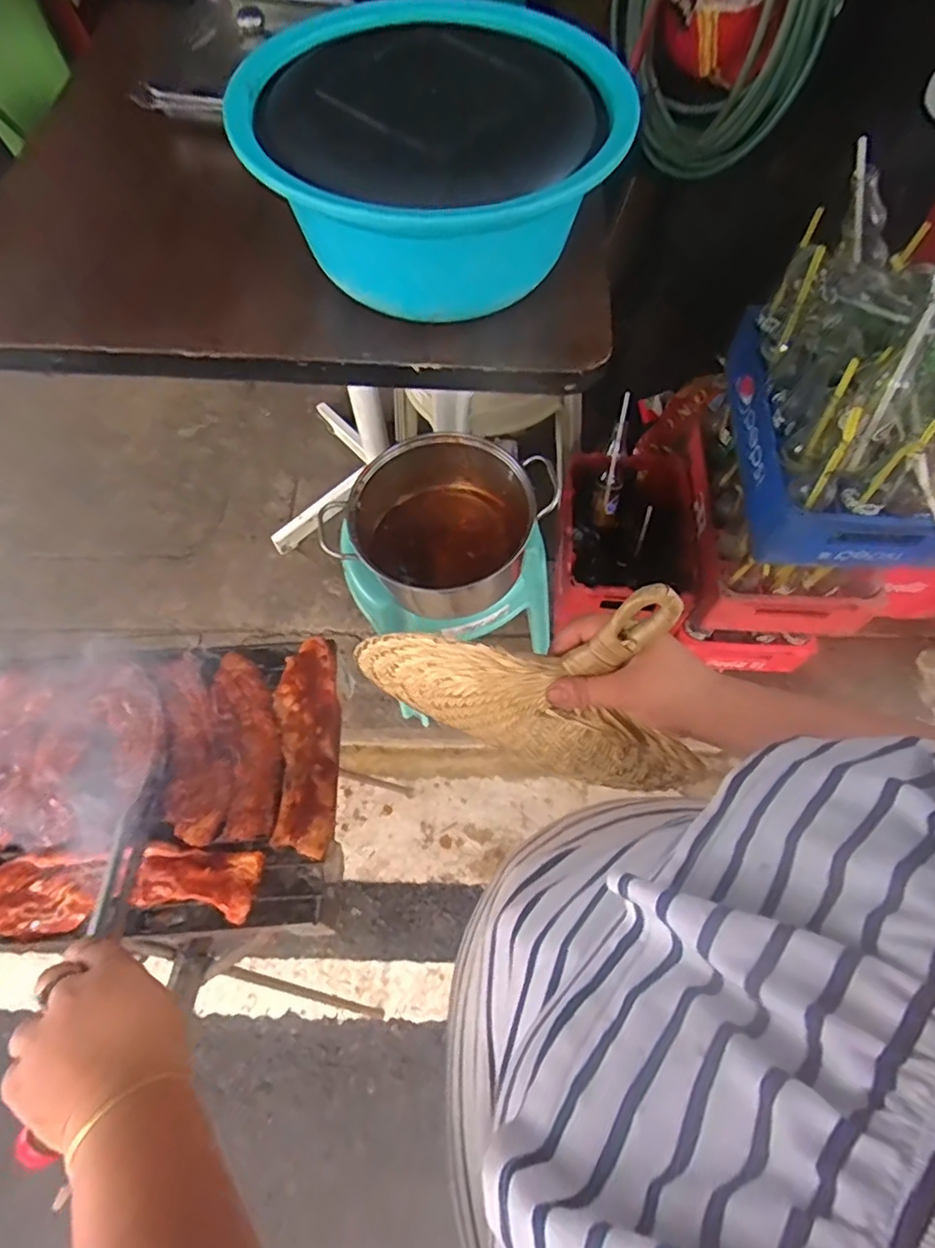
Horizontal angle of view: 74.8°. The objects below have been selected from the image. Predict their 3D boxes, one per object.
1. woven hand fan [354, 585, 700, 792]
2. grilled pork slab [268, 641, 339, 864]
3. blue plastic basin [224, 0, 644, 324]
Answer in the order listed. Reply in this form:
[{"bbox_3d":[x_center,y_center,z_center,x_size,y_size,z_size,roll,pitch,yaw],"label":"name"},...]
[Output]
[{"bbox_3d":[0.059,0.075,0.534,0.258,0.246,0.032,-3,49,26],"label":"woven hand fan"},{"bbox_3d":[-0.178,0.125,0.675,0.066,0.029,0.244,-6,62,-1],"label":"grilled pork slab"},{"bbox_3d":[-0.030,-0.501,0.673,0.367,0.157,0.366,-1,62,2],"label":"blue plastic basin"}]

